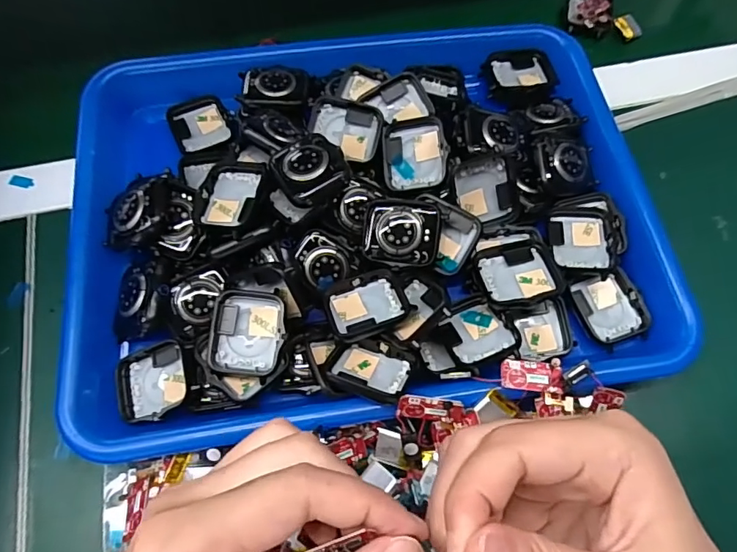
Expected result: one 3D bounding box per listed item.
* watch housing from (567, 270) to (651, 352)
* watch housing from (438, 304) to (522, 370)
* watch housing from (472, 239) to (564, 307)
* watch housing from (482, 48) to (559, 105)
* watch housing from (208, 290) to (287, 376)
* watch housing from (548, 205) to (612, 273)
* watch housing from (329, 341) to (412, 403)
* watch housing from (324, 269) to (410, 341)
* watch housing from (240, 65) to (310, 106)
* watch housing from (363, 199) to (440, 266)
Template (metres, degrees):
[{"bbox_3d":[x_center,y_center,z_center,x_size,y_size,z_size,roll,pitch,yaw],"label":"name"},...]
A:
[{"bbox_3d":[0.135,0.019,0.282,0.037,0.009,0.039,-16,67,-7],"label":"watch housing"},{"bbox_3d":[0.057,0.031,0.261,0.033,0.006,0.041,-19,37,-3],"label":"watch housing"},{"bbox_3d":[0.080,0.001,0.272,0.041,0.018,0.038,-10,66,-5],"label":"watch housing"},{"bbox_3d":[0.103,-0.136,0.341,0.047,0.009,0.049,-4,66,-2],"label":"watch housing"},{"bbox_3d":[-0.060,0.029,0.255,0.035,0.014,0.042,3,66,1],"label":"watch housing"},{"bbox_3d":[0.121,-0.021,0.290,0.033,0.011,0.040,4,66,2],"label":"watch housing"},{"bbox_3d":[0.001,0.047,0.249,0.036,0.008,0.033,14,27,12],"label":"watch housing"},{"bbox_3d":[-0.001,0.013,0.263,0.041,0.009,0.033,-19,67,-9],"label":"watch housing"},{"bbox_3d":[-0.060,-0.121,0.318,0.042,0.009,0.034,0,66,0],"label":"watch housing"},{"bbox_3d":[0.018,-0.023,0.271,0.040,0.009,0.035,5,87,8],"label":"watch housing"}]

